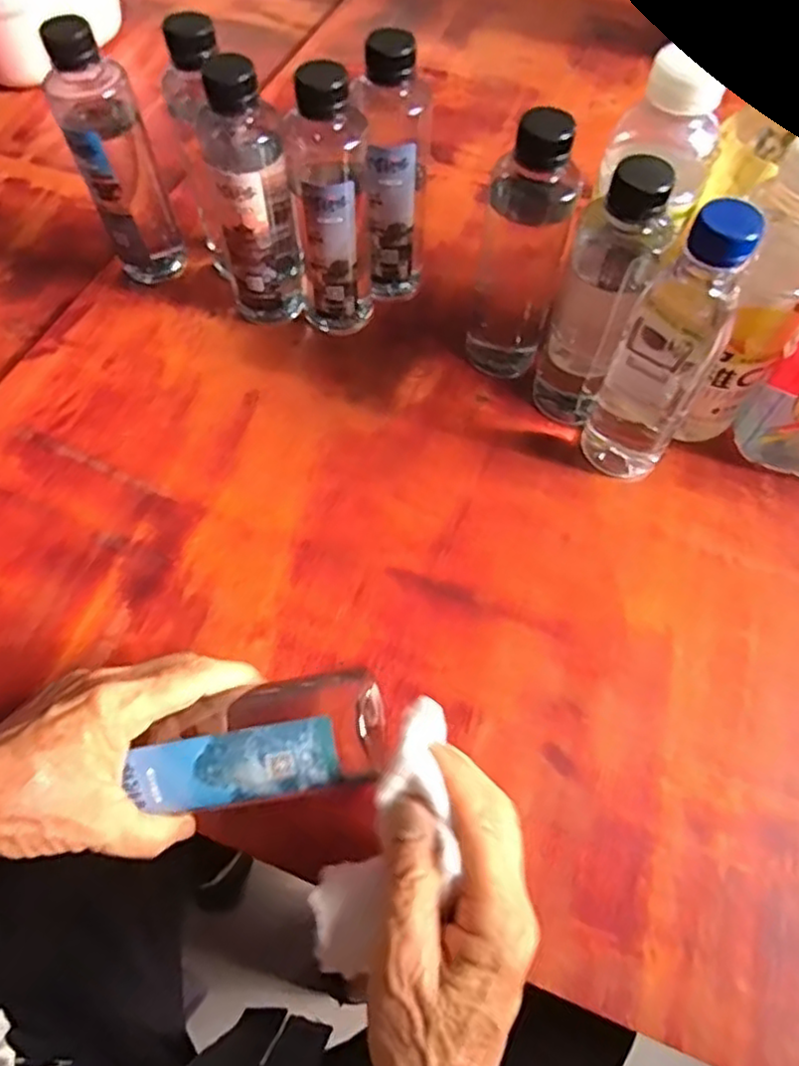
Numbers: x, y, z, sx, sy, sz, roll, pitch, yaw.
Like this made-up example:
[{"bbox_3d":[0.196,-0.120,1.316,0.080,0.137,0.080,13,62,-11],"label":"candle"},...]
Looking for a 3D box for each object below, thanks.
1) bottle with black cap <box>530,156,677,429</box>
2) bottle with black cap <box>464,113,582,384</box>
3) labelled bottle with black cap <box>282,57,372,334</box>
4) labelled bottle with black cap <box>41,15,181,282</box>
[{"bbox_3d":[0.124,-0.145,0.424,0.051,0.174,0.056,16,62,10],"label":"bottle with black cap"},{"bbox_3d":[0.078,-0.181,0.442,0.059,0.173,0.054,7,61,5],"label":"bottle with black cap"},{"bbox_3d":[-0.046,-0.212,0.465,0.051,0.185,0.042,-2,61,0],"label":"labelled bottle with black cap"},{"bbox_3d":[-0.201,-0.259,0.490,0.050,0.185,0.043,-20,62,-10],"label":"labelled bottle with black cap"}]

